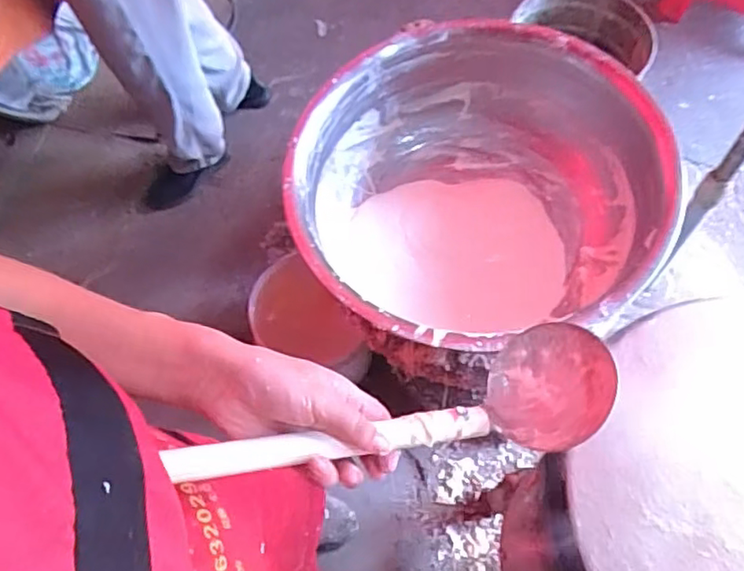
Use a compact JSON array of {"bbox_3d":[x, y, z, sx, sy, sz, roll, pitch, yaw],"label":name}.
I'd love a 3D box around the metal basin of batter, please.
[{"bbox_3d":[0.146,-0.134,0.898,0.496,0.177,0.482,-2,62,3],"label":"metal basin of batter"}]

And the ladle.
[{"bbox_3d":[0.020,0.086,0.416,0.298,0.059,0.089,-7,61,-17],"label":"ladle"}]

